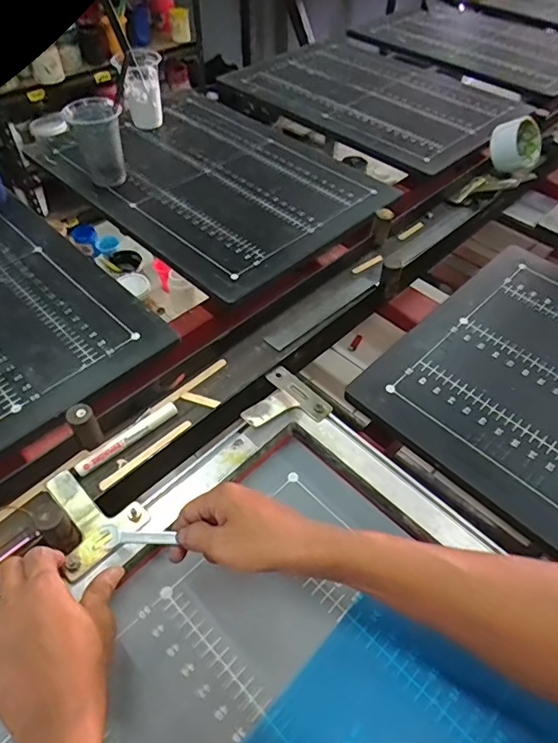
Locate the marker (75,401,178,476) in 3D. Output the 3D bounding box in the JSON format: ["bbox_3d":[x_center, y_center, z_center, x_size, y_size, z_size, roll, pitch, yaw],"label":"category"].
[{"bbox_3d":[-0.158,0.071,0.523,0.115,0.014,0.015,-35,58,-26],"label":"marker"}]

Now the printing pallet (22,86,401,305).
[{"bbox_3d":[-0.132,-0.365,0.892,0.412,0.026,0.604,-37,59,-27],"label":"printing pallet"}]

